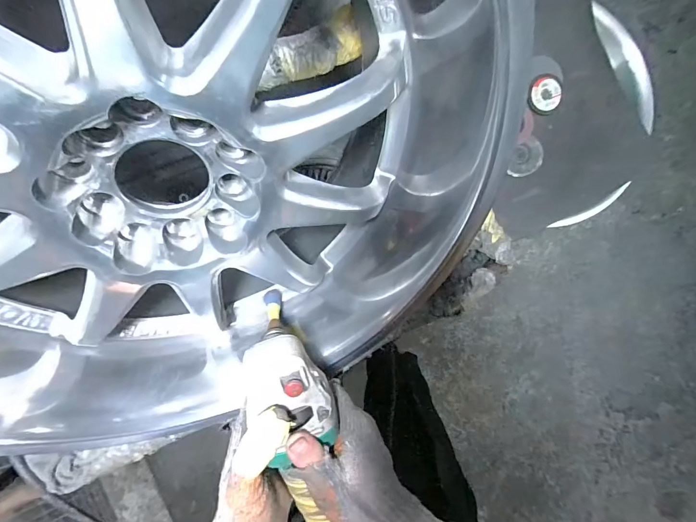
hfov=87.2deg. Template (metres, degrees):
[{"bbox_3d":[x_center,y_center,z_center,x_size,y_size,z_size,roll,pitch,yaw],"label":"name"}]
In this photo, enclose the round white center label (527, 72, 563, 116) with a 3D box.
[{"bbox_3d":[0.406,-0.341,0.748,0.073,0.010,0.081,32,88,-6],"label":"round white center label"}]

